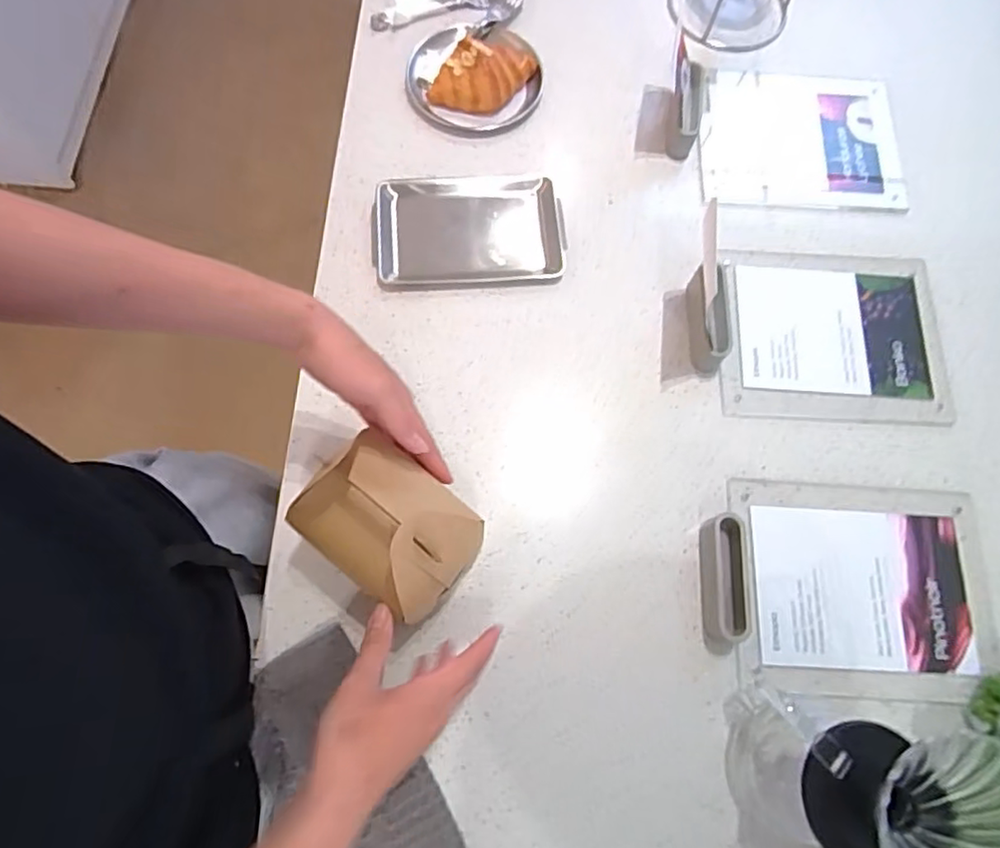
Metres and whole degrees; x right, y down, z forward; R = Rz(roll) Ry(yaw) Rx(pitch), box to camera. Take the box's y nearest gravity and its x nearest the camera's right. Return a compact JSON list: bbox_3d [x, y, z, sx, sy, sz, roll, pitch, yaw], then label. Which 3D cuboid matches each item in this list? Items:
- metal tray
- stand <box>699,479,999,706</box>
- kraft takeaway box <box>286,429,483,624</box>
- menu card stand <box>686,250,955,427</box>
[{"bbox_3d":[-0.036,-0.222,0.705,0.203,0.015,0.136,-3,72,-2],"label":"metal tray"},{"bbox_3d":[0.331,0.152,0.588,0.274,0.033,0.197,3,72,0],"label":"stand"},{"bbox_3d":[-0.090,0.077,0.488,0.126,0.087,0.099,39,75,11],"label":"kraft takeaway box"},{"bbox_3d":[0.345,-0.105,0.667,0.278,0.042,0.199,3,72,0],"label":"menu card stand"}]

